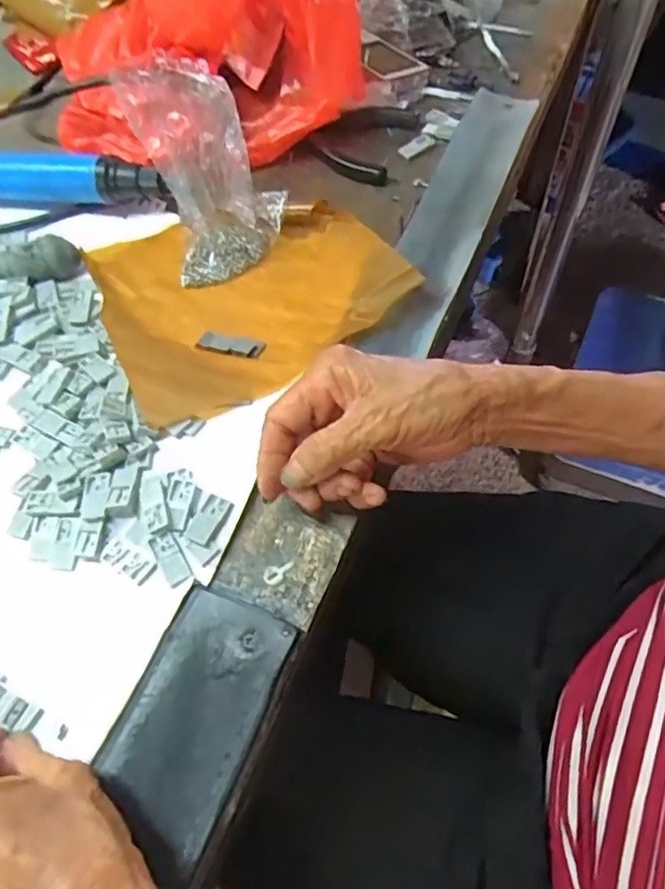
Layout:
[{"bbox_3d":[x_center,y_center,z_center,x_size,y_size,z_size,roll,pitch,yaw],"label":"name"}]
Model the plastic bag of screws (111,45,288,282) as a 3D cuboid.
[{"bbox_3d":[-0.087,-0.190,0.415,0.082,0.136,0.032,-27,28,-12],"label":"plastic bag of screws"}]

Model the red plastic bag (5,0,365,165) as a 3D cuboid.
[{"bbox_3d":[-0.115,-0.347,0.495,0.268,0.118,0.181,-2,59,3],"label":"red plastic bag"}]

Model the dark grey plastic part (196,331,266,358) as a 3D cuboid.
[{"bbox_3d":[-0.067,-0.064,0.390,0.043,0.004,0.016,12,60,11],"label":"dark grey plastic part"}]

